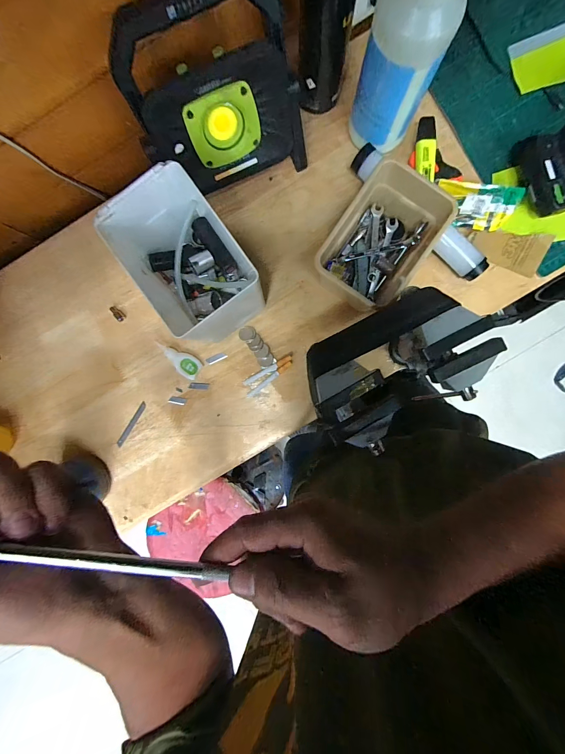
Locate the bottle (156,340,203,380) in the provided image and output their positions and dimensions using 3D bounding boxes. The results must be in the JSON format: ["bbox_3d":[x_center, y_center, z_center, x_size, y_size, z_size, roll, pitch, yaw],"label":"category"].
[{"bbox_3d":[-0.162,-0.026,0.475,0.074,0.015,0.032,31,95,-1],"label":"bottle"}]

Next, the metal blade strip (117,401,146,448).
[{"bbox_3d":[-0.241,0.075,0.491,0.008,0.004,0.082,33,95,-1],"label":"metal blade strip"}]

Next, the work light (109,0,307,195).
[{"bbox_3d":[-0.079,-0.328,0.376,0.200,0.206,0.065,-22,67,3],"label":"work light"}]

